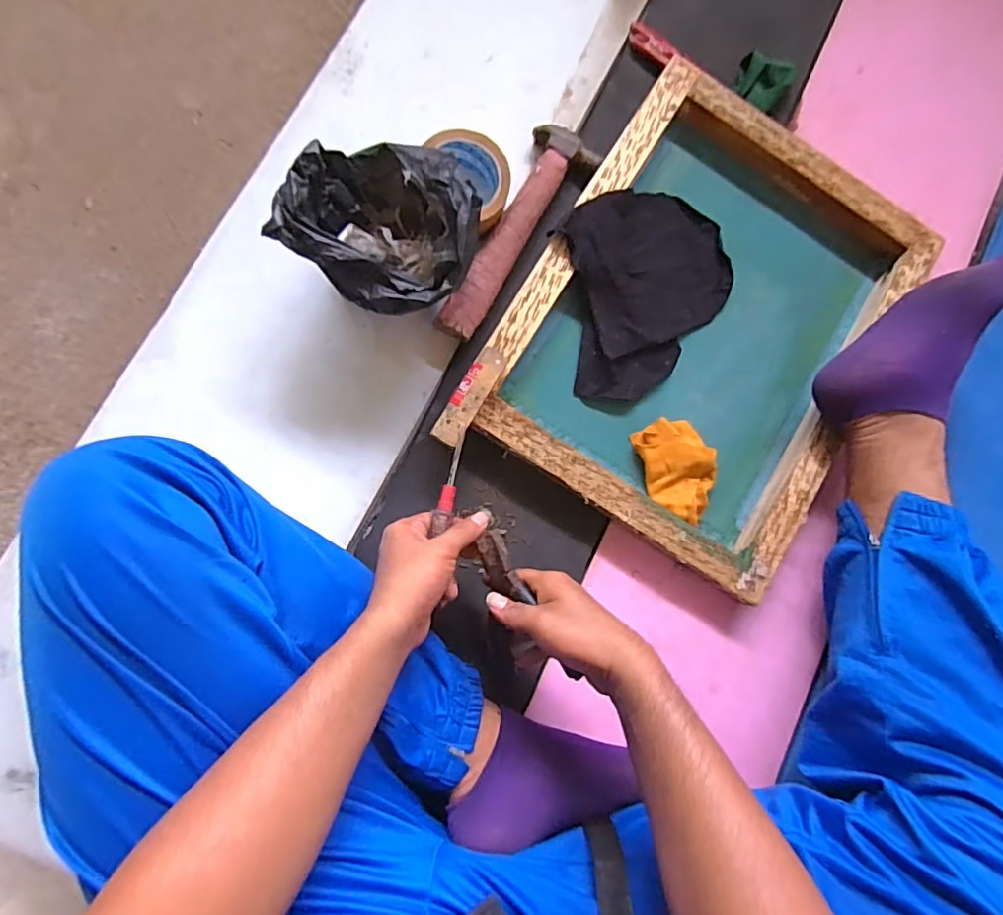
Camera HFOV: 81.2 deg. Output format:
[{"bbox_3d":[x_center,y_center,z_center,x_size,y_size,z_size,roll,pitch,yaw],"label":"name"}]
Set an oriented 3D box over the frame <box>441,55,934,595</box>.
[{"bbox_3d":[0.218,-0.143,0.634,0.378,0.042,0.490,31,84,-5],"label":"frame"}]

